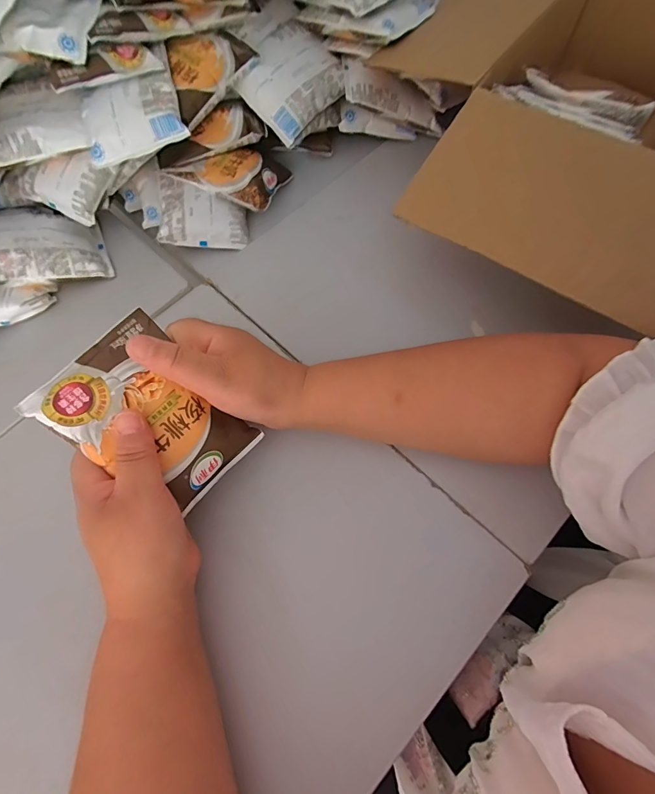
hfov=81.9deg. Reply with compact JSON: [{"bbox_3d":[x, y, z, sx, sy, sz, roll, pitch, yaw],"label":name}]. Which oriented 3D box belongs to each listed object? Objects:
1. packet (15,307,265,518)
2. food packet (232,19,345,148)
[{"bbox_3d":[-0.122,0.016,0.269,0.129,0.015,0.093,48,67,-15],"label":"packet"},{"bbox_3d":[-0.035,-0.353,0.413,0.090,0.021,0.119,43,83,-9],"label":"food packet"}]

